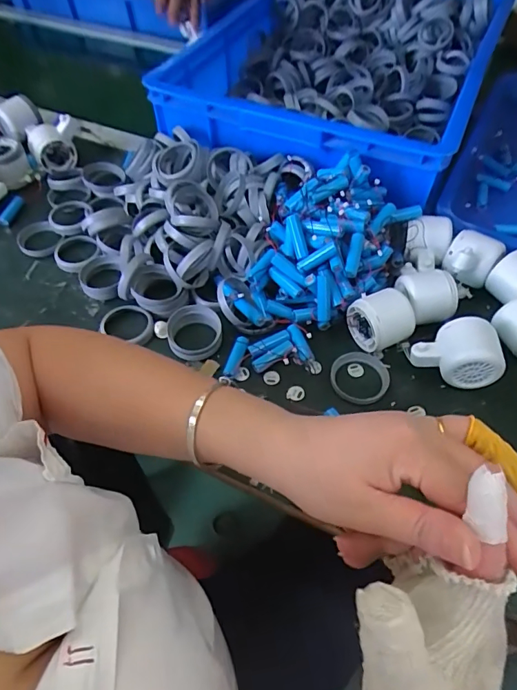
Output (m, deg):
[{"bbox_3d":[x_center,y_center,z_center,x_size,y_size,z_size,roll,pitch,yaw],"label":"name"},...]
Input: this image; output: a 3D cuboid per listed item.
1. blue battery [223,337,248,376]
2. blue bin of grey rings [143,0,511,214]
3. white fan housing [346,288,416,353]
[{"bbox_3d":[-0.023,0.013,0.485,0.012,0.011,0.044,27,96,17],"label":"blue battery"},{"bbox_3d":[0.128,-0.441,0.717,0.399,0.113,0.568,24,60,15],"label":"blue bin of grey rings"},{"bbox_3d":[0.130,-0.025,0.489,0.054,0.044,0.053,-22,59,-13],"label":"white fan housing"}]

